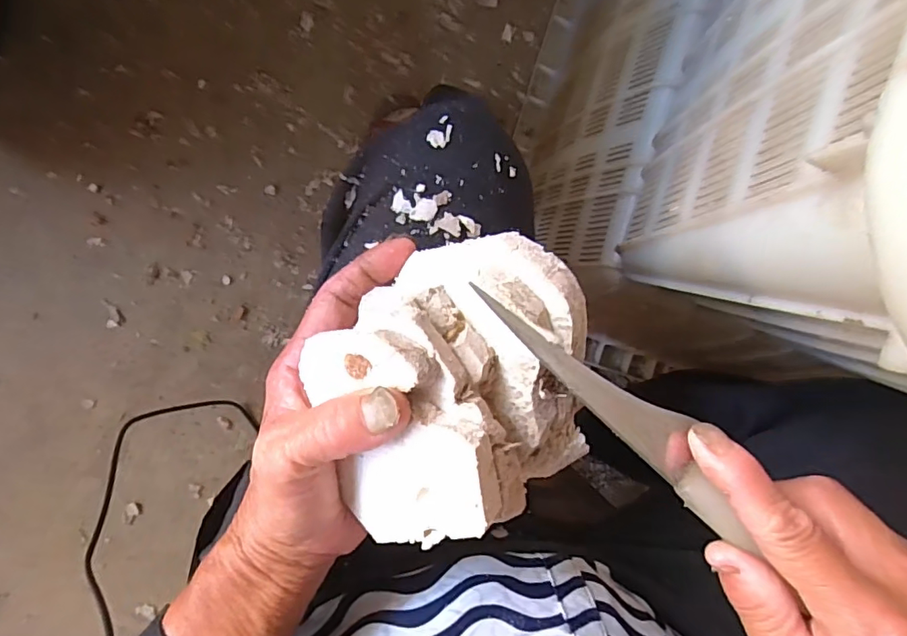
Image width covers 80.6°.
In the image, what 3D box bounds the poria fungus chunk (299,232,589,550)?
[{"bbox_3d":[0.002,0.029,0.210,0.107,0.042,0.106,-20,95,-8],"label":"poria fungus chunk"}]

